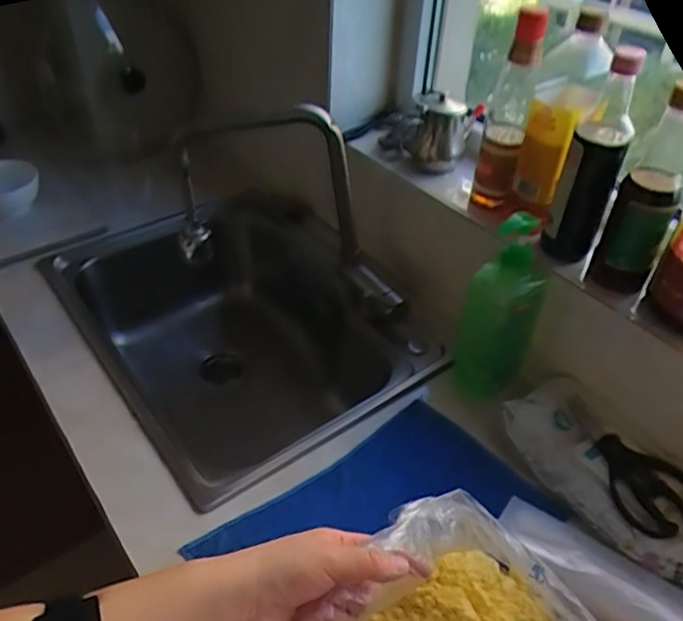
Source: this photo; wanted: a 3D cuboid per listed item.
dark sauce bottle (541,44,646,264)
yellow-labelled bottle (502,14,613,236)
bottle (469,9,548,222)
[{"bbox_3d":[0.300,-0.180,0.713,0.063,0.240,0.075,17,44,15],"label":"dark sauce bottle"},{"bbox_3d":[0.273,-0.228,0.745,0.064,0.231,0.085,-16,45,-19],"label":"yellow-labelled bottle"},{"bbox_3d":[0.224,-0.251,0.804,0.062,0.271,0.068,13,43,12],"label":"bottle"}]

